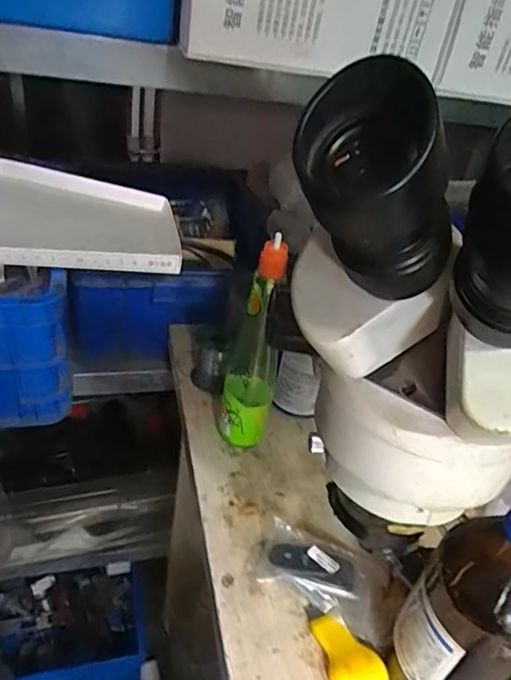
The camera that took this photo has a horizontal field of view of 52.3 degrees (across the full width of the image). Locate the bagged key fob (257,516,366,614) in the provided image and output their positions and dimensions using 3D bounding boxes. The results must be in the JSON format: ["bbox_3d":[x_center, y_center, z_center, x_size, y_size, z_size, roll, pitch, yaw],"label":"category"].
[{"bbox_3d":[0.044,0.177,0.404,0.077,0.022,0.055,19,35,13],"label":"bagged key fob"}]

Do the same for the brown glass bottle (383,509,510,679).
[{"bbox_3d":[0.133,0.159,0.303,0.067,0.182,0.072,-20,43,-35],"label":"brown glass bottle"}]

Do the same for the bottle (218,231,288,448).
[{"bbox_3d":[-0.005,0.007,0.471,0.045,0.213,0.047,8,34,-4],"label":"bottle"}]

